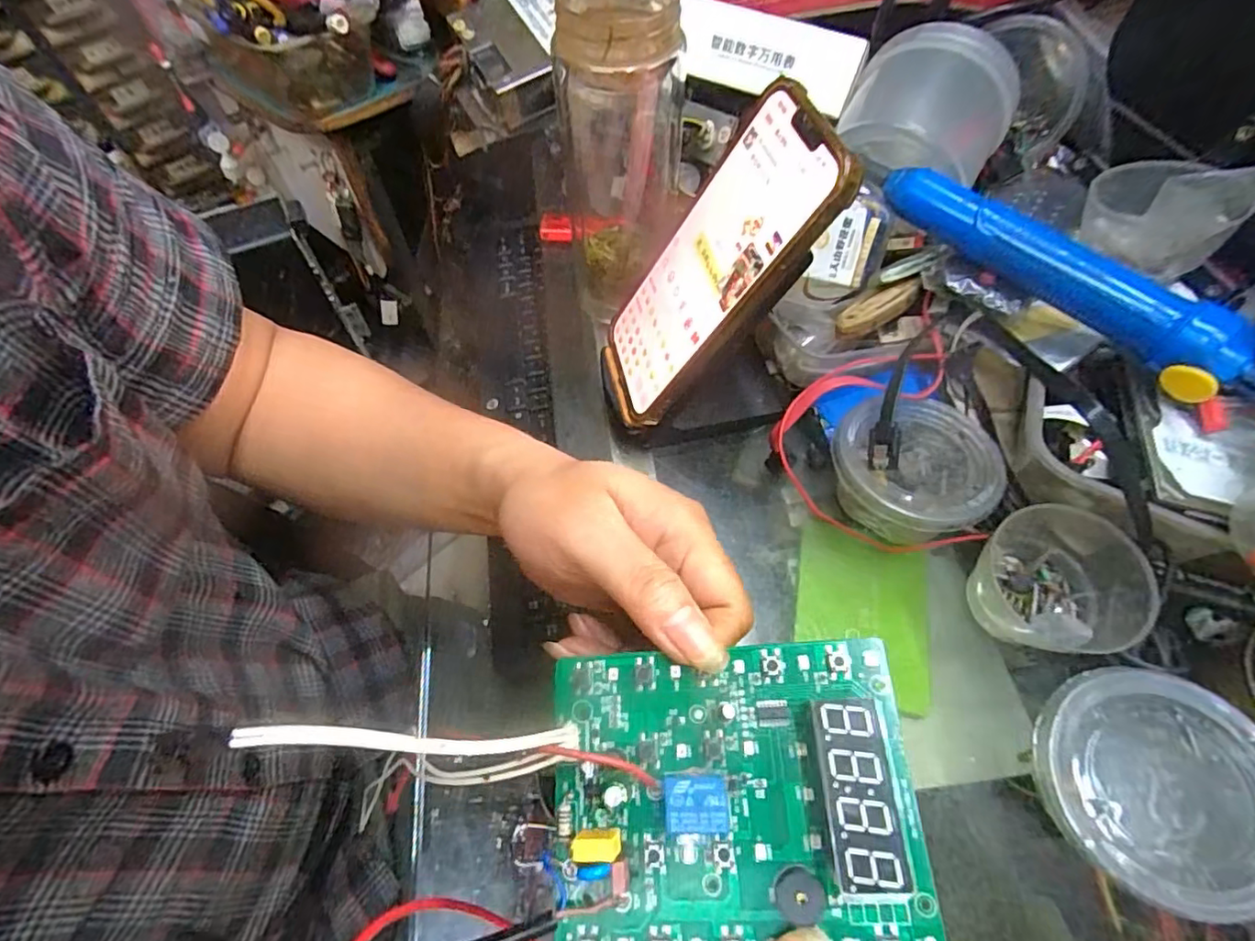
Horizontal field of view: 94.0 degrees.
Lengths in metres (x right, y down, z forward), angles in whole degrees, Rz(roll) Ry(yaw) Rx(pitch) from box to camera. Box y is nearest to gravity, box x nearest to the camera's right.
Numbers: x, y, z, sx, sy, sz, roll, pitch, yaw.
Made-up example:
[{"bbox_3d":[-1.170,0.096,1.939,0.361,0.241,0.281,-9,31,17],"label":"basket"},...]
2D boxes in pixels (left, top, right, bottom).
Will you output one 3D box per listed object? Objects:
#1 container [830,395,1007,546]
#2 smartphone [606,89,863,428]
[{"bbox_3d":[0.147,0.000,0.310,0.079,0.047,0.071,27,62,16],"label":"container"},{"bbox_3d":[0.040,-0.095,0.294,0.018,0.167,0.077,10,53,-31],"label":"smartphone"}]

